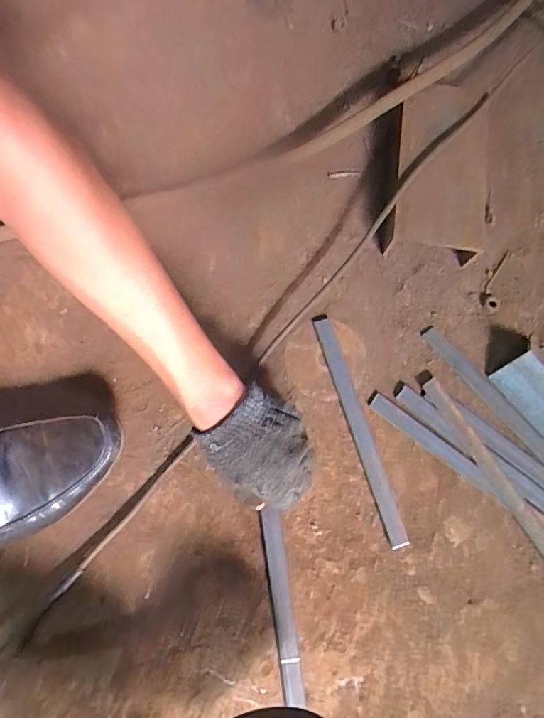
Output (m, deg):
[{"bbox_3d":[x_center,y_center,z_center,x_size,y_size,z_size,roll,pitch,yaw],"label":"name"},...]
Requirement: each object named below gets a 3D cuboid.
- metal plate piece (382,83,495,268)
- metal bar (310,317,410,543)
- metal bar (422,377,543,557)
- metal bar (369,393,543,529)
[{"bbox_3d":[0.207,-0.228,0.522,0.116,0.040,0.218,9,77,0],"label":"metal plate piece"},{"bbox_3d":[0.094,0.073,0.470,0.020,0.004,0.249,-17,79,-6],"label":"metal bar"},{"bbox_3d":[0.237,0.125,0.462,0.019,0.004,0.240,-32,81,-8],"label":"metal bar"},{"bbox_3d":[0.206,0.116,0.464,0.242,0.004,0.019,37,79,6],"label":"metal bar"}]

